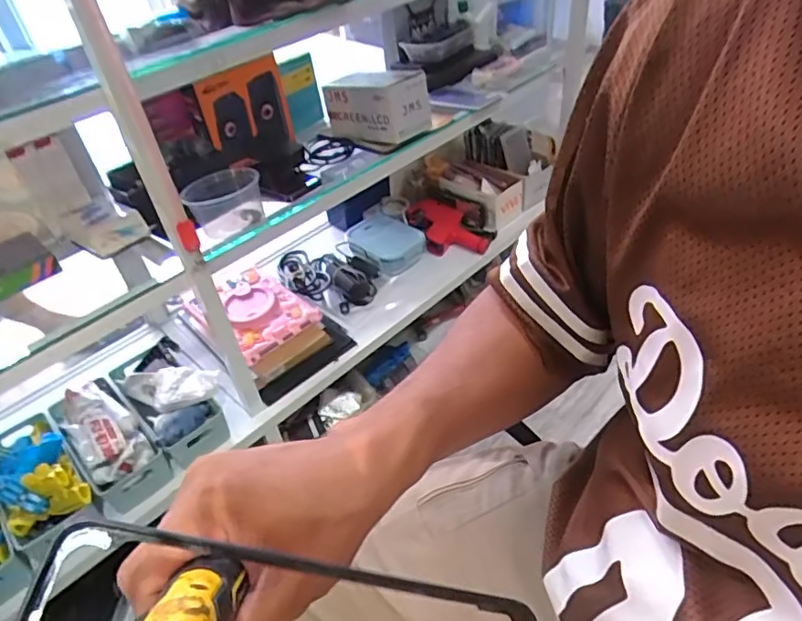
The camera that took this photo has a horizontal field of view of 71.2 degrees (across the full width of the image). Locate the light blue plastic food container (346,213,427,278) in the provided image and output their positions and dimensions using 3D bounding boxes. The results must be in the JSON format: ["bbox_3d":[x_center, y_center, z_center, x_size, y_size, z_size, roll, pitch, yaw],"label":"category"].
[{"bbox_3d":[-0.033,-0.153,1.249,0.146,0.039,0.159,-33,49,-27],"label":"light blue plastic food container"}]

